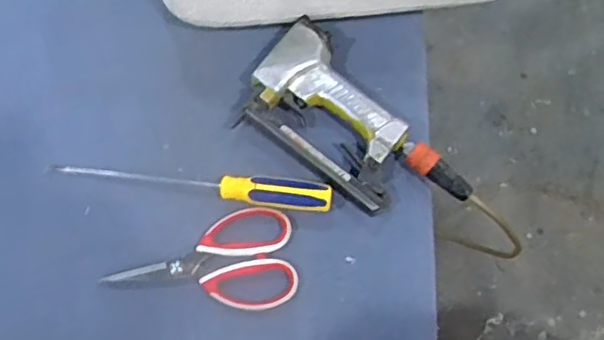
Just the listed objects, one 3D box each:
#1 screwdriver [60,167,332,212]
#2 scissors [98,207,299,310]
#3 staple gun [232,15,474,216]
[{"bbox_3d":[-0.111,0.011,0.622,0.284,0.024,0.032,8,72,2],"label":"screwdriver"},{"bbox_3d":[-0.099,0.096,0.607,0.181,0.009,0.096,-8,73,-4],"label":"scissors"},{"bbox_3d":[0.063,-0.040,0.637,0.251,0.040,0.133,35,75,9],"label":"staple gun"}]

